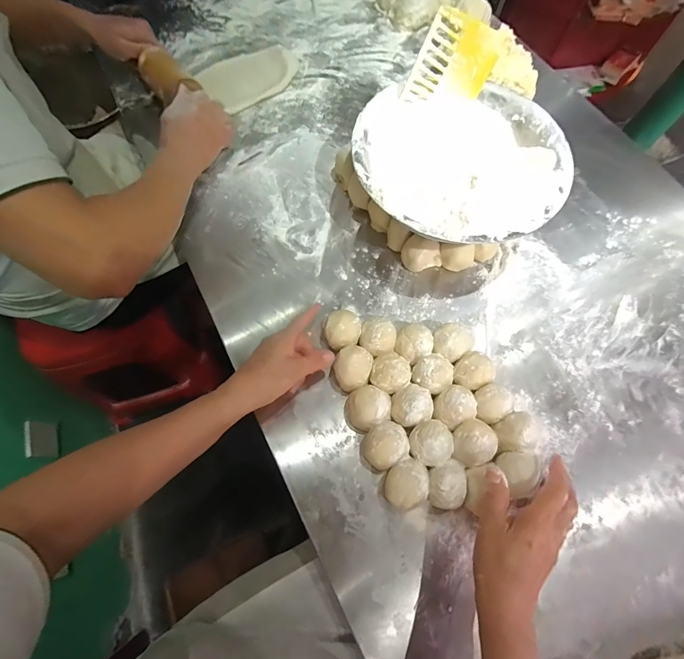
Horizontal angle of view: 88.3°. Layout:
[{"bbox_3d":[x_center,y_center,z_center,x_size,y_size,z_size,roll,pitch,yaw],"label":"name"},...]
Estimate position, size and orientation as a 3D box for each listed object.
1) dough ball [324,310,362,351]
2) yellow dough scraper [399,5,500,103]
[{"bbox_3d":[0.001,0.003,0.475,0.046,0.054,0.048,0,69,-1],"label":"dough ball"},{"bbox_3d":[0.151,-0.357,0.480,0.118,0.105,0.006,3,39,-24],"label":"yellow dough scraper"}]

